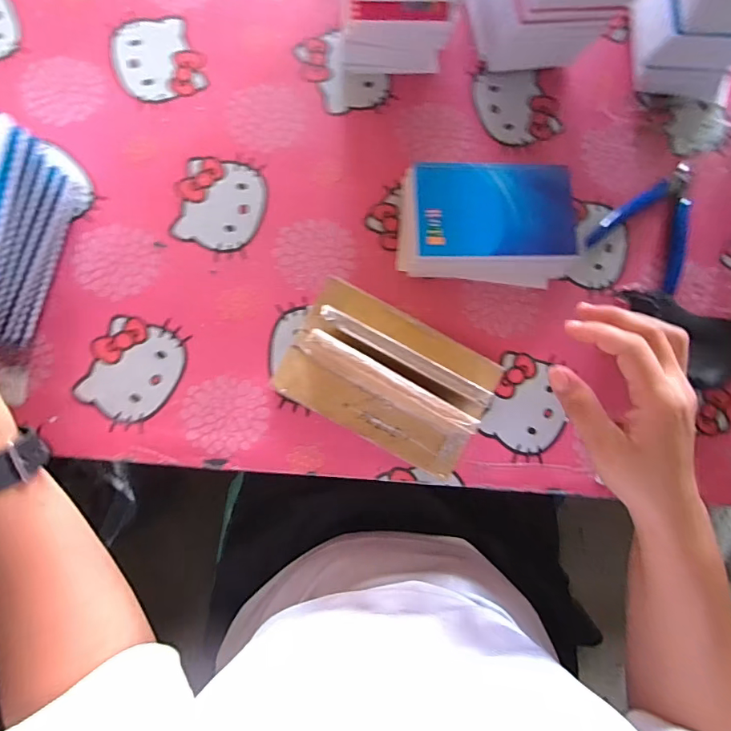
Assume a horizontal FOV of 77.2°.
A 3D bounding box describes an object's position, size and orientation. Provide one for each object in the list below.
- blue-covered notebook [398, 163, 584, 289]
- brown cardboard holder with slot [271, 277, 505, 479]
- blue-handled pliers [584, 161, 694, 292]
[{"bbox_3d":[0.101,-0.117,0.382,0.140,0.034,0.093,2,81,-4],"label":"blue-covered notebook"},{"bbox_3d":[0.021,0.007,0.339,0.156,0.075,0.100,29,80,0],"label":"brown cardboard holder with slot"},{"bbox_3d":[0.263,-0.131,0.408,0.083,0.012,0.116,37,80,2],"label":"blue-handled pliers"}]

